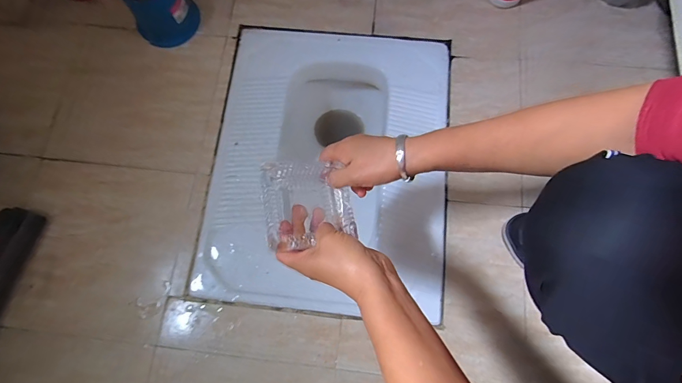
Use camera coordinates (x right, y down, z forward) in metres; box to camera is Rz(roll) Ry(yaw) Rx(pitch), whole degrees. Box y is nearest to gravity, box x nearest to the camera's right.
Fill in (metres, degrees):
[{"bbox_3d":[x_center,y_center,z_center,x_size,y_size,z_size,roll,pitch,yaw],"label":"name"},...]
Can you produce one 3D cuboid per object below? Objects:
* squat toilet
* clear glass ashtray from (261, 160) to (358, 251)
[{"bbox_3d":[-0.018,-0.041,0.744,0.438,0.168,0.547,6,76,3],"label":"squat toilet"},{"bbox_3d":[-0.040,0.012,0.423,0.100,0.033,0.102,-10,76,-1],"label":"clear glass ashtray"}]

